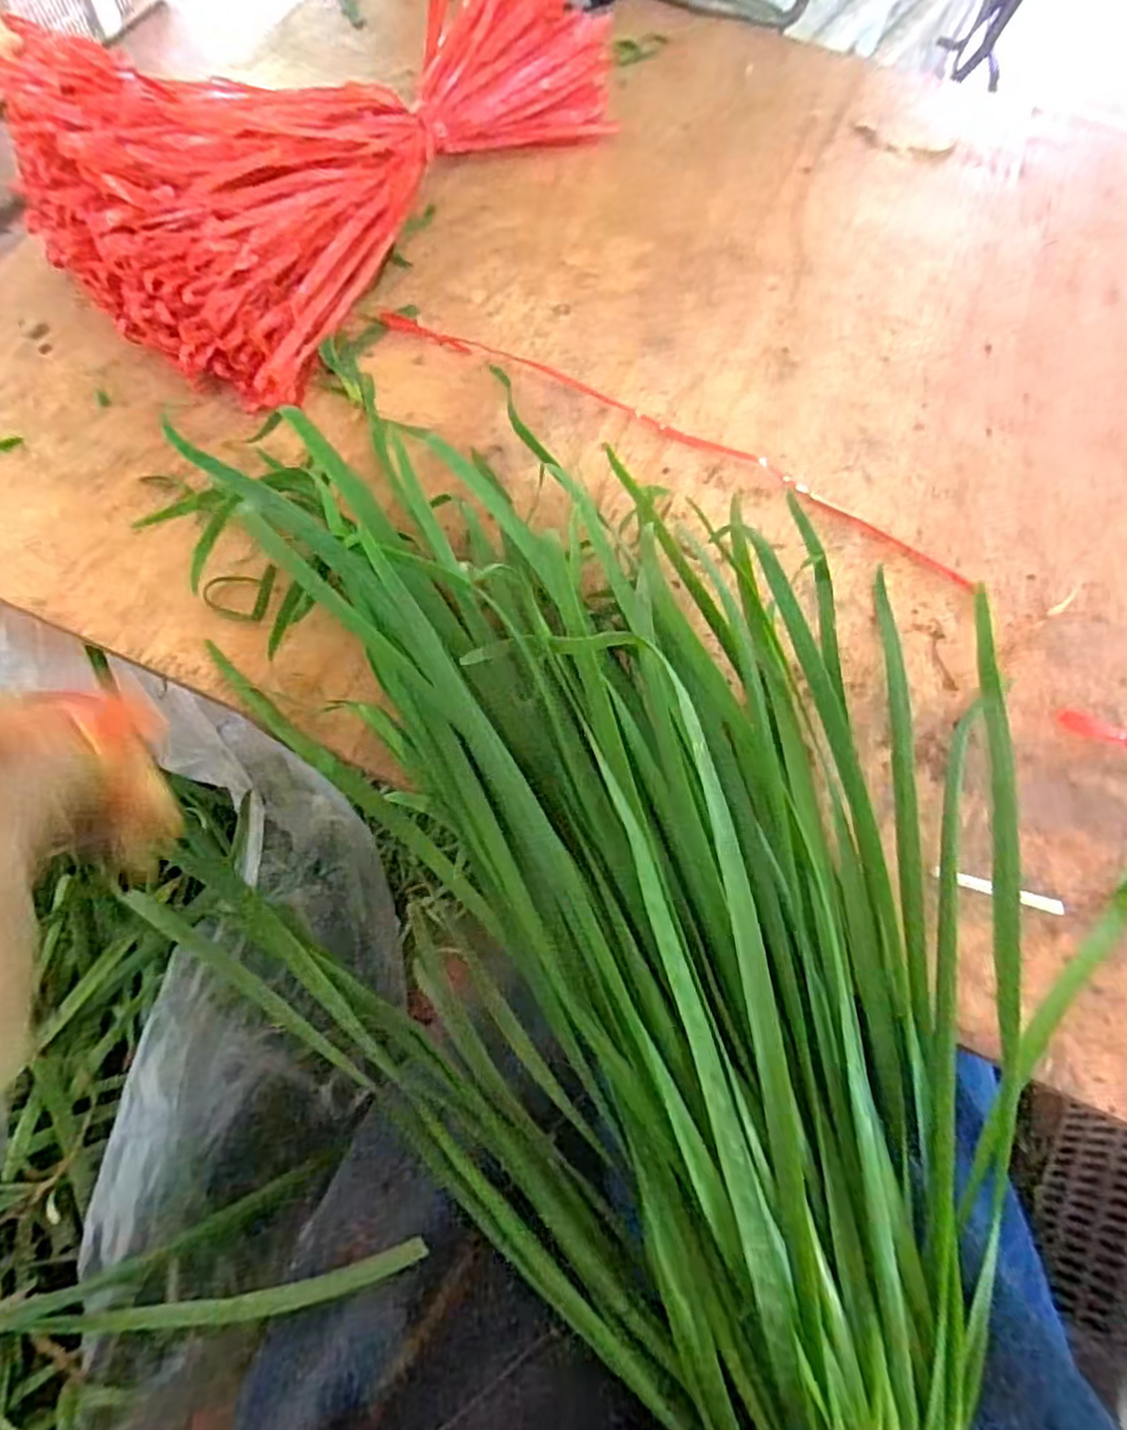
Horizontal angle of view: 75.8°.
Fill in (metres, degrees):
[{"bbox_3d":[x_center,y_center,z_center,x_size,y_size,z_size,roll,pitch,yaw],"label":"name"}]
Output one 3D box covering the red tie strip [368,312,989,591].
[{"bbox_3d":[0.052,-0.146,0.373,0.330,0.004,0.023,28,70,9],"label":"red tie strip"}]

